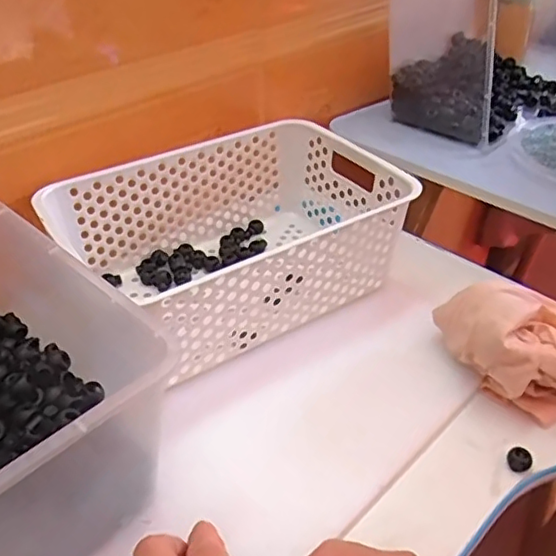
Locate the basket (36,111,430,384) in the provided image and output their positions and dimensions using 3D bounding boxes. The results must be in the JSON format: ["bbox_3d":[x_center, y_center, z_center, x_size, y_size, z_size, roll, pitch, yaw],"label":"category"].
[{"bbox_3d":[-0.038,-0.037,0.571,0.293,0.107,0.204,-24,44,-27],"label":"basket"}]

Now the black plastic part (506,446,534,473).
[{"bbox_3d":[0.181,0.137,0.448,0.018,0.014,0.017,0,38,0],"label":"black plastic part"}]

